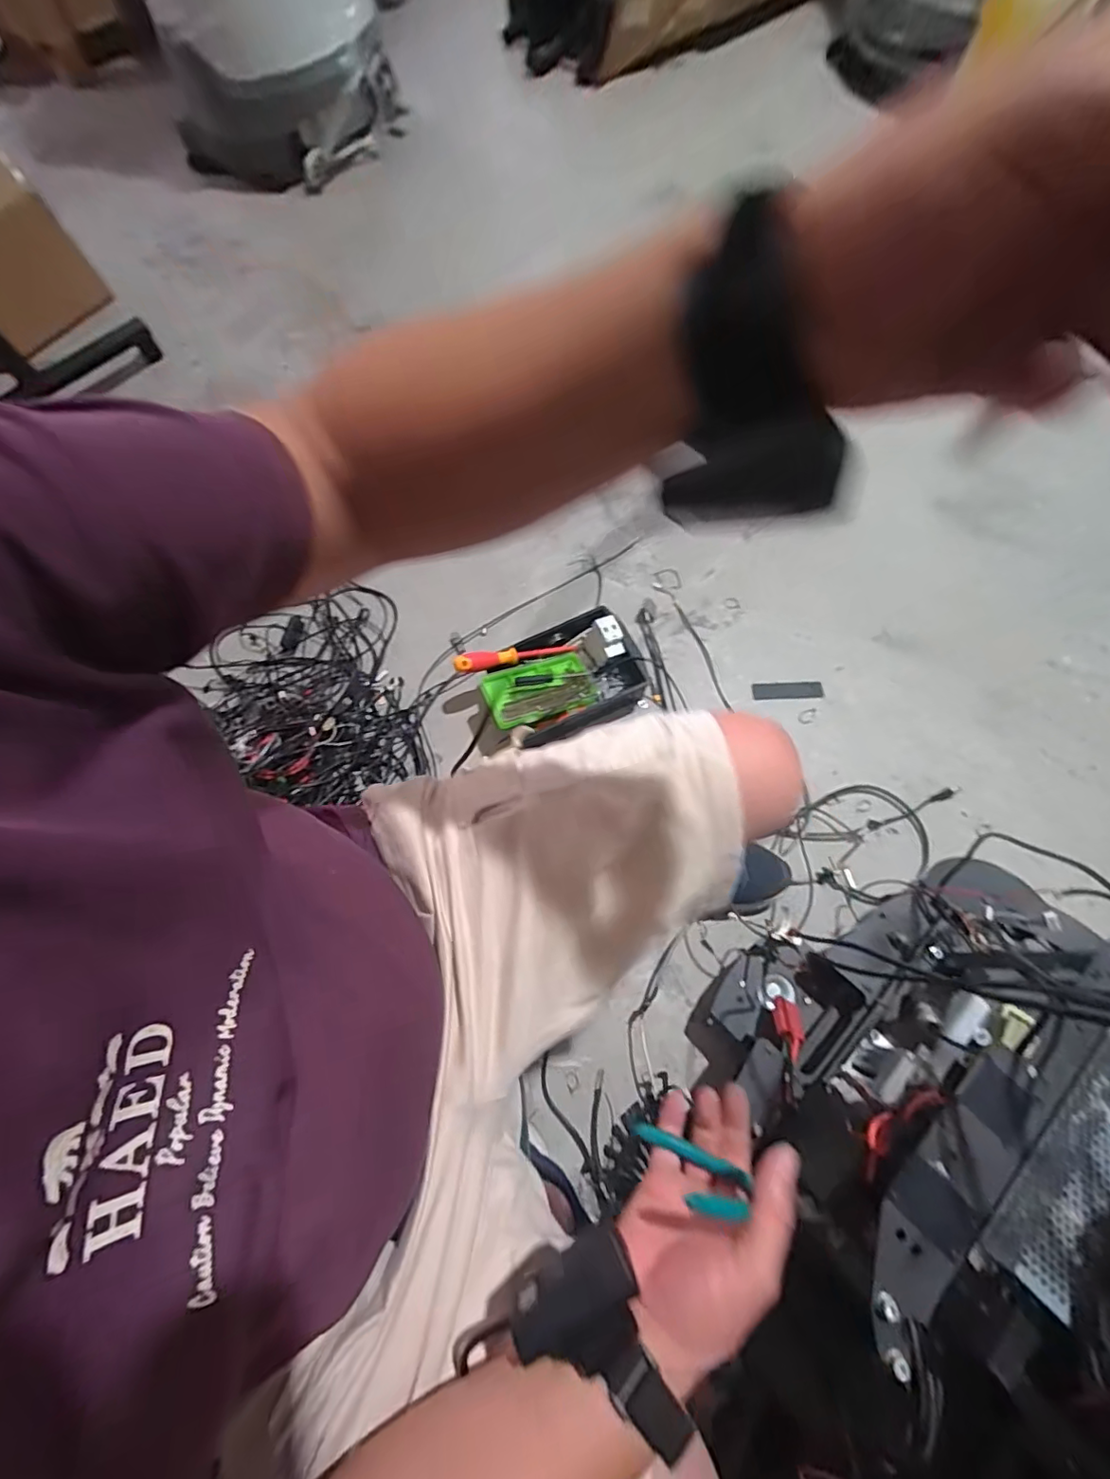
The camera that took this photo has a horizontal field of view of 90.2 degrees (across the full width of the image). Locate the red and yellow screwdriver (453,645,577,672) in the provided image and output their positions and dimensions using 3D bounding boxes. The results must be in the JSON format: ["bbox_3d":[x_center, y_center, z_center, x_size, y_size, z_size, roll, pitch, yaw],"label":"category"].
[{"bbox_3d":[-0.071,-0.144,0.966,0.222,0.031,0.029,-12,67,-25],"label":"red and yellow screwdriver"}]

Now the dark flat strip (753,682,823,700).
[{"bbox_3d":[0.419,-0.088,0.995,0.120,0.006,0.031,-1,70,4],"label":"dark flat strip"}]

